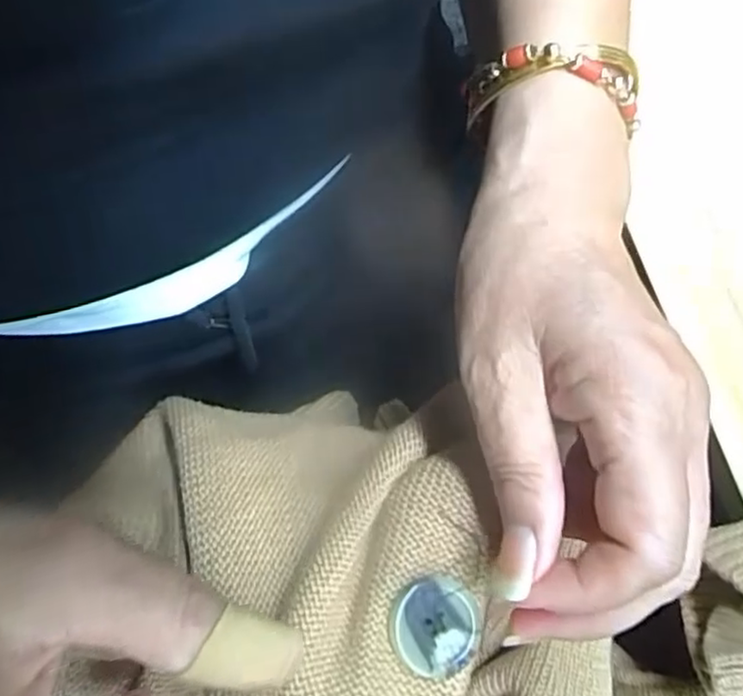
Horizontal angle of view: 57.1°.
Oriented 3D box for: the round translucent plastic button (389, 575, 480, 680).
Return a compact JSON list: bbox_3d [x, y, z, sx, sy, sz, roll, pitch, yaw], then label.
[{"bbox_3d":[0.018,0.078,0.190,0.024,0.005,0.025,8,71,-3],"label":"round translucent plastic button"}]

